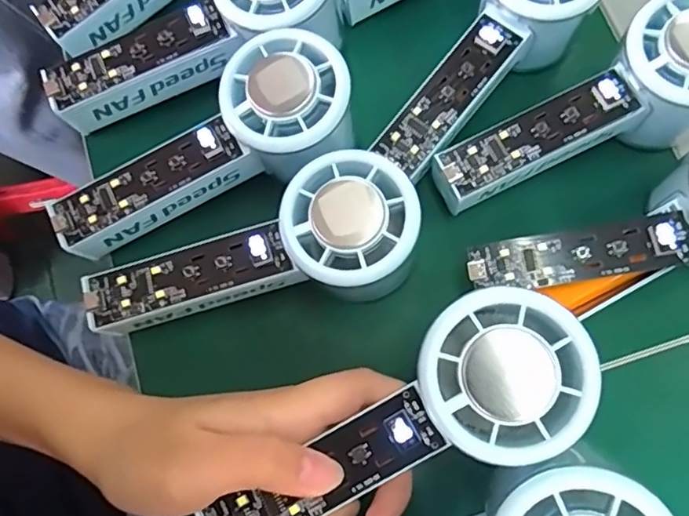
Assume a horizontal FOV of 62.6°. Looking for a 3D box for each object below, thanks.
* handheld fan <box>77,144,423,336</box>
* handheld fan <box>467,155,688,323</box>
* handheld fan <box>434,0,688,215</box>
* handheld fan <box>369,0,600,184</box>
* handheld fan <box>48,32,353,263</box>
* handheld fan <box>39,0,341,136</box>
[{"bbox_3d":[-0.040,0.002,0.248,0.150,0.033,0.060,-20,76,13],"label":"handheld fan"},{"bbox_3d":[0.139,-0.014,0.256,0.141,0.040,0.056,-22,77,9],"label":"handheld fan"},{"bbox_3d":[0.117,-0.064,0.265,0.145,0.051,0.054,-32,78,-7],"label":"handheld fan"},{"bbox_3d":[0.071,-0.096,0.274,0.055,0.048,0.145,32,79,8],"label":"handheld fan"},{"bbox_3d":[-0.064,-0.046,0.265,0.151,0.036,0.062,-30,77,10],"label":"handheld fan"},{"bbox_3d":[-0.073,-0.105,0.278,0.149,0.034,0.062,-26,77,10],"label":"handheld fan"}]

